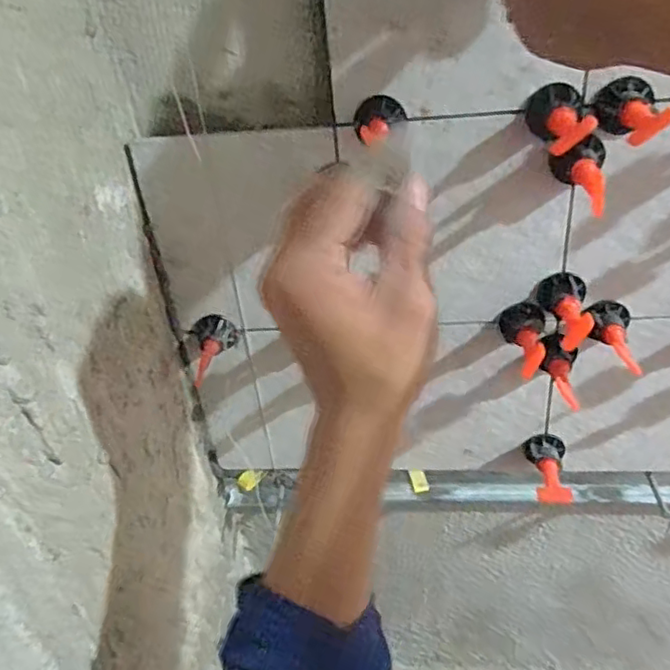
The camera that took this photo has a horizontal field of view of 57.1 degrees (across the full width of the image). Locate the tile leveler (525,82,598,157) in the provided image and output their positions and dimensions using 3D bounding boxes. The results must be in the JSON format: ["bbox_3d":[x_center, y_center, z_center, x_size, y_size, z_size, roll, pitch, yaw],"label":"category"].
[{"bbox_3d":[0.125,-0.120,0.347,0.032,0.028,0.059,2,34,14],"label":"tile leveler"}]

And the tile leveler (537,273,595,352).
[{"bbox_3d":[0.152,-0.016,0.408,0.031,0.026,0.054,3,34,15],"label":"tile leveler"}]

